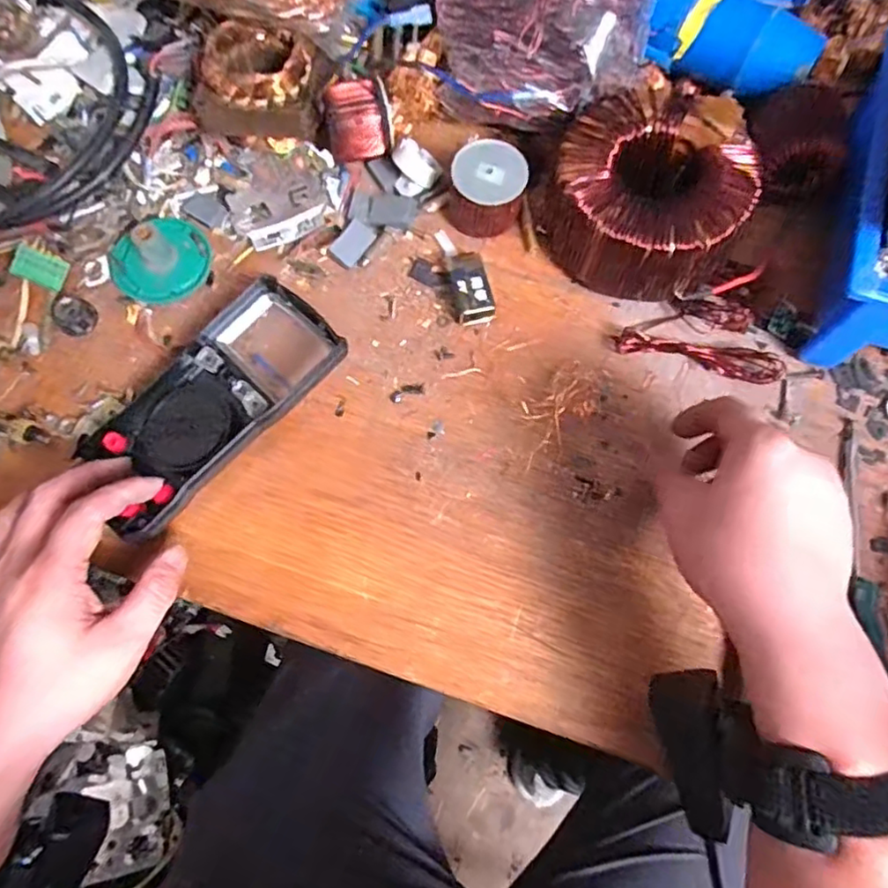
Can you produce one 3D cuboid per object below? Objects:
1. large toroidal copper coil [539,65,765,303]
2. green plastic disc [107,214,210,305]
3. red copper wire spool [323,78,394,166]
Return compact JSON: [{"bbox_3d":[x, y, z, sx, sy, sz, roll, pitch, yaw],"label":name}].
[{"bbox_3d":[0.137,-0.169,0.419,0.128,0.064,0.135,26,75,9],"label":"large toroidal copper coil"},{"bbox_3d":[-0.203,-0.135,0.429,0.066,0.032,0.065,0,71,-1],"label":"green plastic disc"},{"bbox_3d":[-0.064,-0.239,0.452,0.046,0.042,0.042,-11,73,-2],"label":"red copper wire spool"}]

